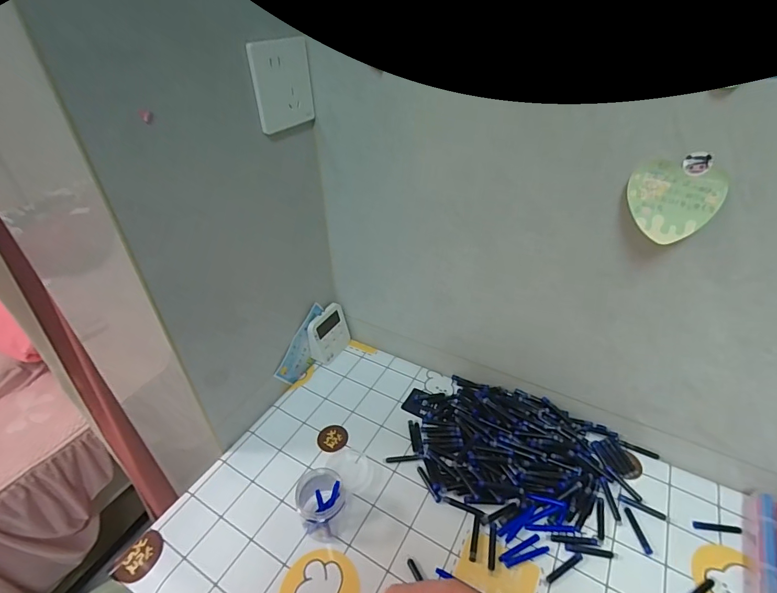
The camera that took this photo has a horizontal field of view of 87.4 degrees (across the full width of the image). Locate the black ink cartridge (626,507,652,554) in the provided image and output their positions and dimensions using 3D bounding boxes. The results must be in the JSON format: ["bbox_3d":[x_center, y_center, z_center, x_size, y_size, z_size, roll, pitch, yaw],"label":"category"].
[{"bbox_3d":[0.267,0.250,0.436,0.008,0.004,0.045,-4,37,-4],"label":"black ink cartridge"}]

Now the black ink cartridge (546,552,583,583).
[{"bbox_3d":[0.179,0.273,0.411,0.047,0.004,0.008,-19,40,-23],"label":"black ink cartridge"}]

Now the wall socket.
[{"bbox_3d":[-0.116,-0.234,0.452,0.004,0.085,0.083,17,40,30],"label":"wall socket"}]

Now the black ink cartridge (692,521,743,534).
[{"bbox_3d":[0.355,0.249,0.440,0.045,0.006,0.008,5,37,8],"label":"black ink cartridge"}]

